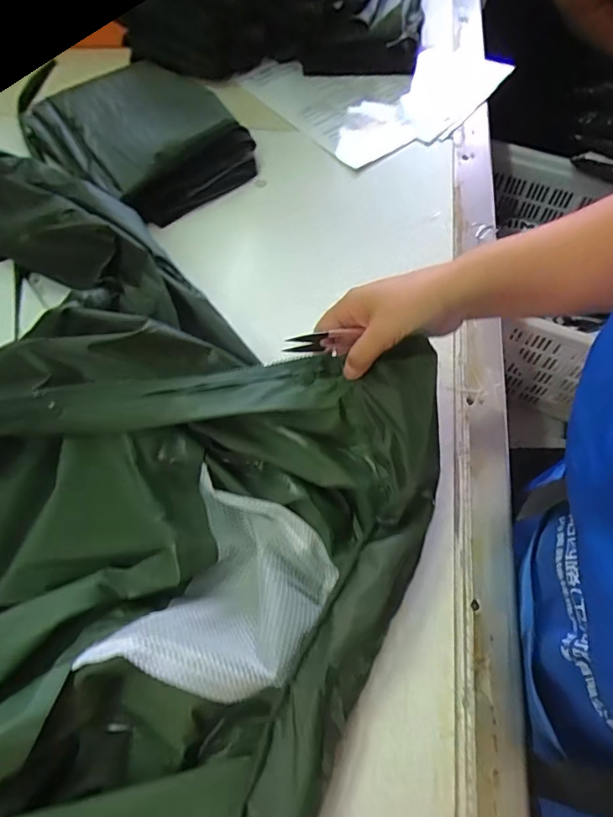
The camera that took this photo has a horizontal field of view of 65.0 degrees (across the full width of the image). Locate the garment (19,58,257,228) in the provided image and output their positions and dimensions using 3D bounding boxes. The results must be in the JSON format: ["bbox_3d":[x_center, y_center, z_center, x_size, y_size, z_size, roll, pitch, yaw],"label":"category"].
[{"bbox_3d":[-0.218,-0.343,0.607,0.266,0.067,0.206,40,71,18],"label":"garment"}]

